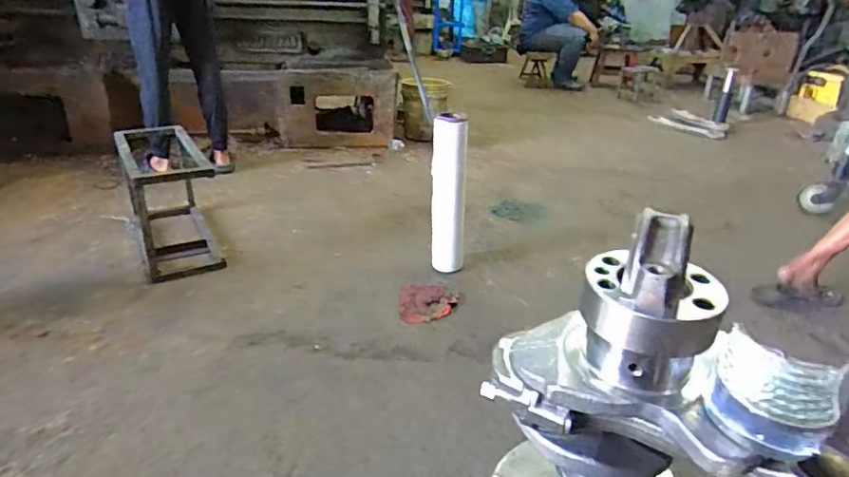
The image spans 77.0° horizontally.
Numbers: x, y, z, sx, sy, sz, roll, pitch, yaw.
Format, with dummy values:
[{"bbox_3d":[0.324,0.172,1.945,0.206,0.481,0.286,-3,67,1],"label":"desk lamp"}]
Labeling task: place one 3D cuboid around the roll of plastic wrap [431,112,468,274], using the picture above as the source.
[{"bbox_3d":[0.082,-0.138,1.705,0.090,0.496,0.093,2,26,-1],"label":"roll of plastic wrap"}]

